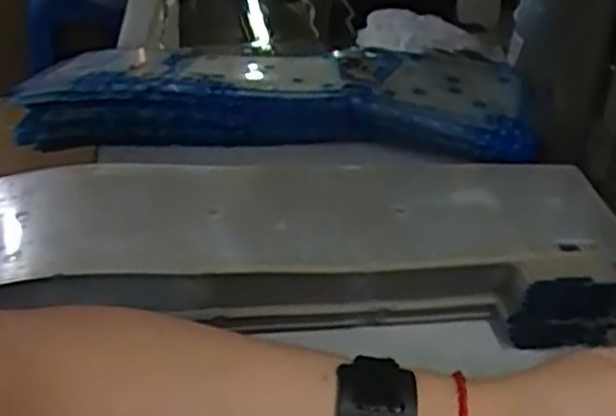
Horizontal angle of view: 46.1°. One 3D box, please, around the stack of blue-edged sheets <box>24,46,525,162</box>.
[{"bbox_3d":[-0.027,-0.110,0.656,0.451,0.056,0.175,6,34,5],"label":"stack of blue-edged sheets"}]

